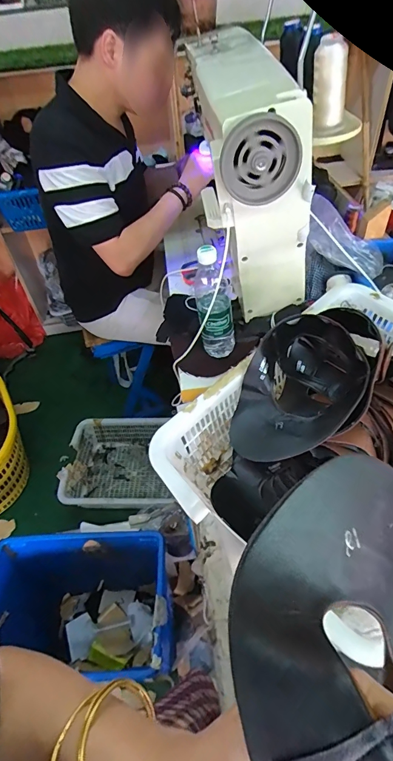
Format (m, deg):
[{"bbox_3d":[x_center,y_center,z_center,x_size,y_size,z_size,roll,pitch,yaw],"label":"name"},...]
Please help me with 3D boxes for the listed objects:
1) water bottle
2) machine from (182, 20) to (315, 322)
[{"bbox_3d":[0.035,-0.134,0.710,0.067,0.224,0.056,-2,48,4],"label":"water bottle"},{"bbox_3d":[0.103,-0.377,0.745,0.184,0.398,0.353,-6,48,0],"label":"machine"}]

